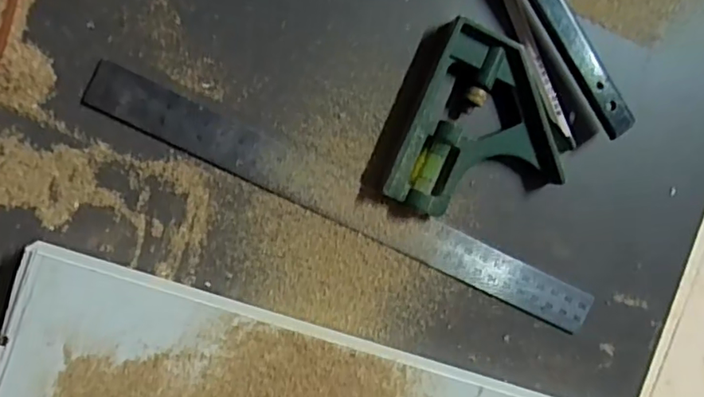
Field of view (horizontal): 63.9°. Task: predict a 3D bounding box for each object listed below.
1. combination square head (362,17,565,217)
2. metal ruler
[{"bbox_3d":[0.070,-0.036,0.312,0.097,0.018,0.100,23,92,-11],"label":"combination square head"},{"bbox_3d":[0.004,0.004,0.312,0.300,0.004,0.024,26,91,-11],"label":"metal ruler"}]

